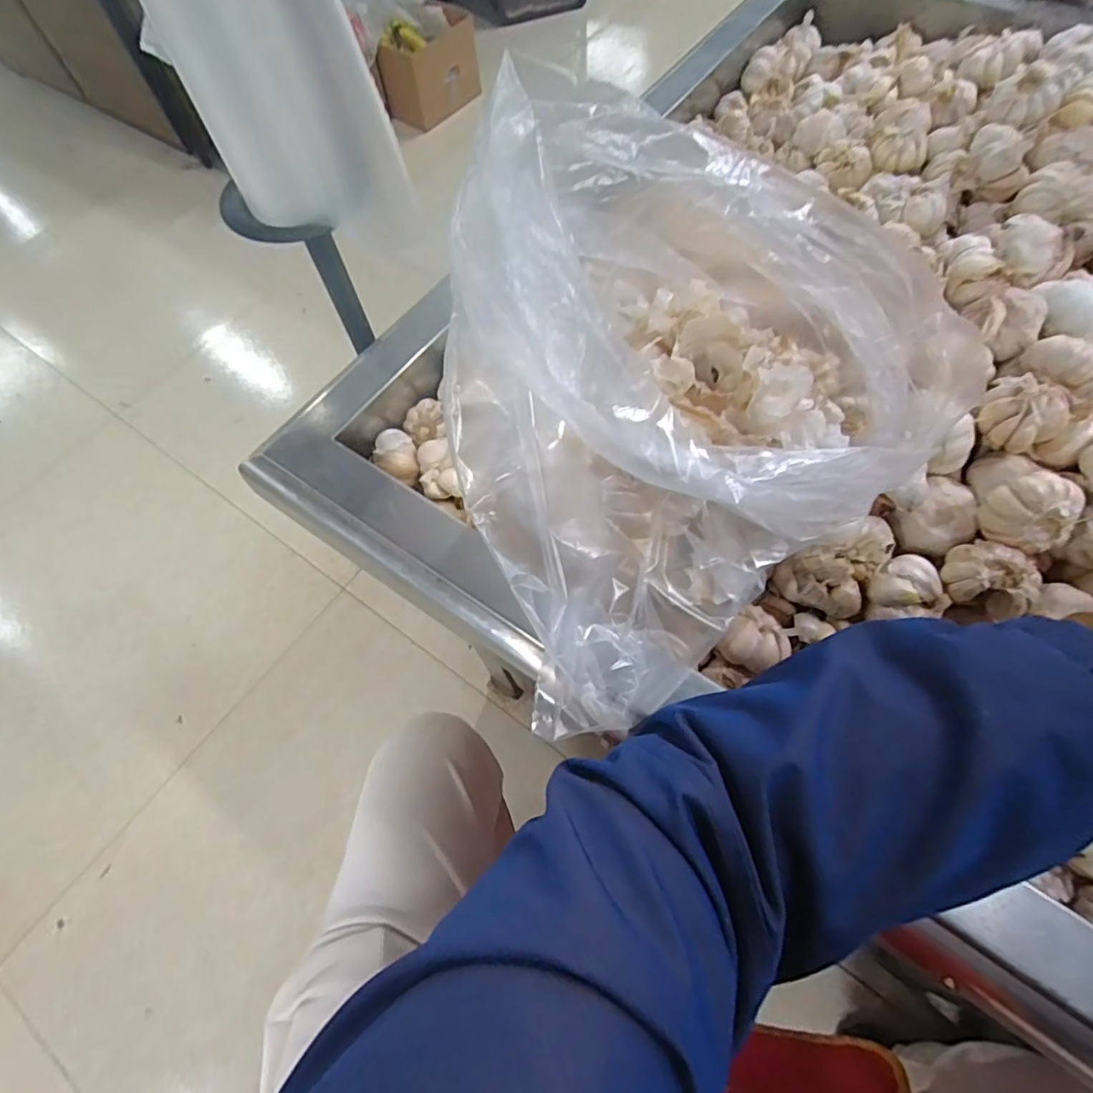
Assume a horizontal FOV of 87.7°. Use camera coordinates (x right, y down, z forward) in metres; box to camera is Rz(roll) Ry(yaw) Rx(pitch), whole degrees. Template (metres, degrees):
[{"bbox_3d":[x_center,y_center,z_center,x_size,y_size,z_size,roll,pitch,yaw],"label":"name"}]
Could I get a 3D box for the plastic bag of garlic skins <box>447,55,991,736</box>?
[{"bbox_3d":[0.059,-0.075,0.287,0.267,0.180,0.204,-36,67,-14],"label":"plastic bag of garlic skins"}]

